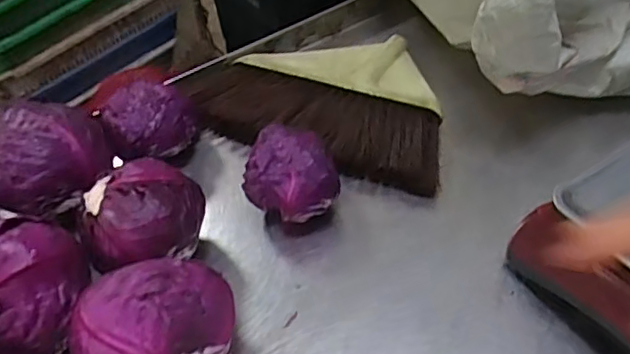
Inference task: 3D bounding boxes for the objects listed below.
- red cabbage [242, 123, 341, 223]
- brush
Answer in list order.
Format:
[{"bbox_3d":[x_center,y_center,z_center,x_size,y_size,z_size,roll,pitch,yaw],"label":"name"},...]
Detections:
[{"bbox_3d":[-0.019,0.000,0.590,0.089,0.088,0.085,21,55,22],"label":"red cabbage"},{"bbox_3d":[0.011,-0.094,0.697,0.312,0.048,0.197,15,53,18],"label":"brush"}]

